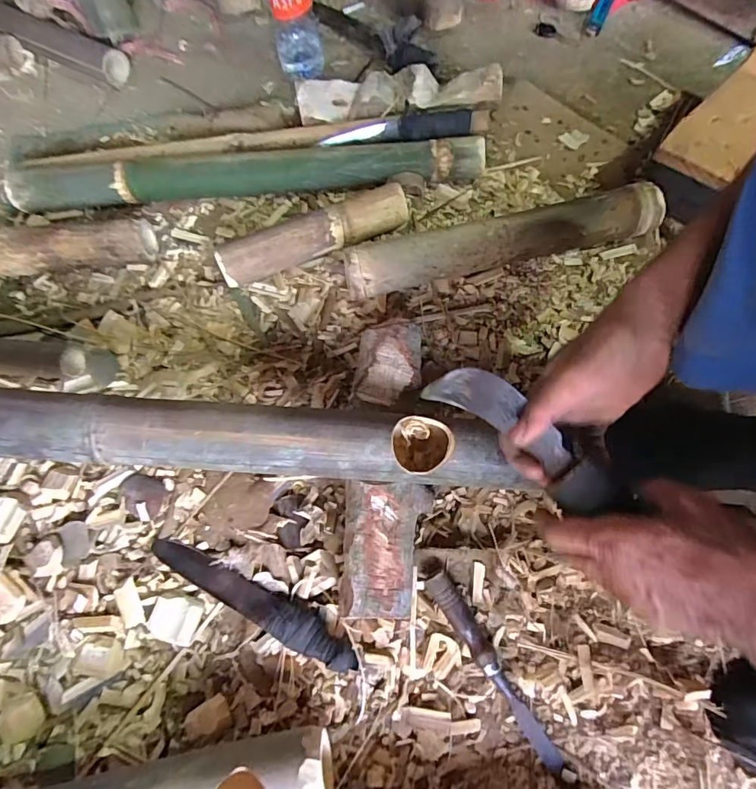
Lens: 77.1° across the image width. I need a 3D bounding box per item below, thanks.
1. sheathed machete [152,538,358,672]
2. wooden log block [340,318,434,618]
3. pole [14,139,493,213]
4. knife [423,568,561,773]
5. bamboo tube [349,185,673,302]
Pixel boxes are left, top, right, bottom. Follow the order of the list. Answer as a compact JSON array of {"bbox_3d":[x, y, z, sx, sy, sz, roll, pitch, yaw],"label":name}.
[{"bbox_3d":[-0.138,0.220,0.512,0.253,0.021,0.040,25,74,10],"label":"sheathed machete"},{"bbox_3d":[0.014,0.071,0.537,0.090,0.060,0.326,1,71,3],"label":"wooden log block"},{"bbox_3d":[-0.185,-0.315,0.682,0.668,0.055,0.066,-3,71,1],"label":"pole"},{"bbox_3d":[0.117,0.277,0.481,0.023,0.023,0.209,-33,73,-9],"label":"knife"},{"bbox_3d":[0.158,-0.192,0.614,0.405,0.067,0.058,-14,71,-3],"label":"bamboo tube"}]

